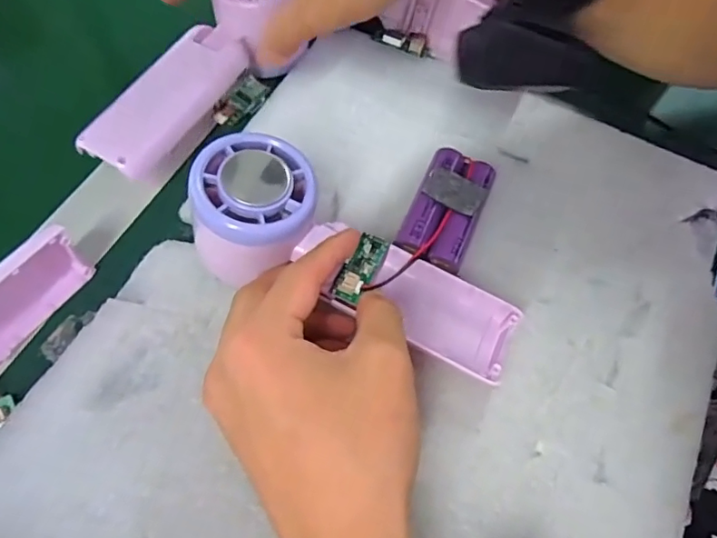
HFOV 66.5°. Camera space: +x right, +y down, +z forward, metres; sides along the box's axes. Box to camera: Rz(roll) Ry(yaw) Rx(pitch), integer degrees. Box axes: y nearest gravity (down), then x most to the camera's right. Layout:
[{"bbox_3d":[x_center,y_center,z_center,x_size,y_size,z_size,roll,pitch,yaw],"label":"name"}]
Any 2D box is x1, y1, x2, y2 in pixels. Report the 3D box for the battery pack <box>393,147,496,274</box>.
[{"bbox_3d":[0.047,-0.031,0.292,0.034,0.024,0.068,22,63,9],"label":"battery pack"}]

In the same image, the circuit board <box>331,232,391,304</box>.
[{"bbox_3d":[0.001,-0.002,0.258,0.014,0.006,0.037,26,59,11],"label":"circuit board"}]

